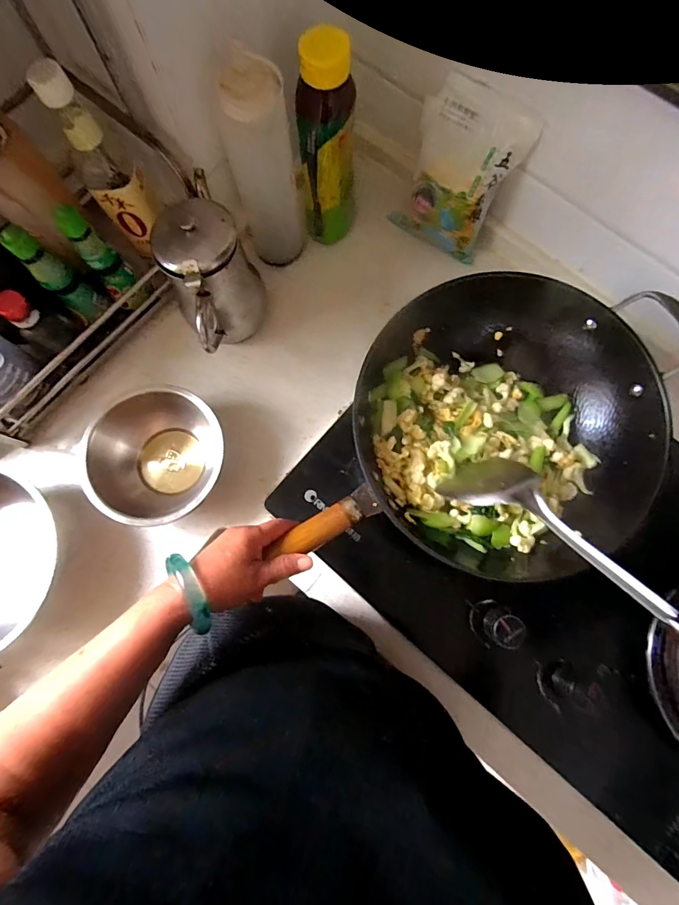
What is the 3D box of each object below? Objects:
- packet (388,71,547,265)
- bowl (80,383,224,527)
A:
[{"bbox_3d":[0.160,-0.378,0.563,0.146,0.188,0.048,36,47,8],"label":"packet"},{"bbox_3d":[-0.232,0.013,0.546,0.170,0.086,0.160,0,79,1],"label":"bowl"}]

